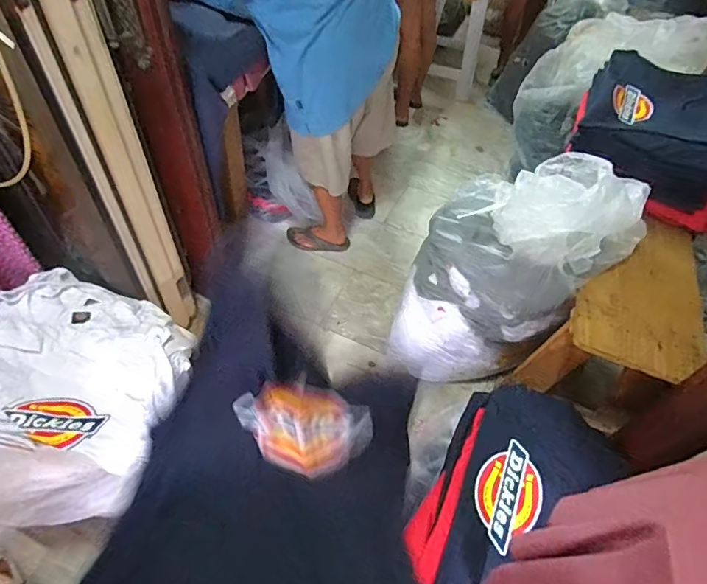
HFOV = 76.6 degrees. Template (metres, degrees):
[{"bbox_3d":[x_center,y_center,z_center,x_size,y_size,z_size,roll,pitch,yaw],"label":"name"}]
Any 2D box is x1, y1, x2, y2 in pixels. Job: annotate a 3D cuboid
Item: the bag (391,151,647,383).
[{"bbox_3d":[0.434,-0.082,1.215,0.525,0.636,0.350,1,52,-4],"label":"bag"}]

